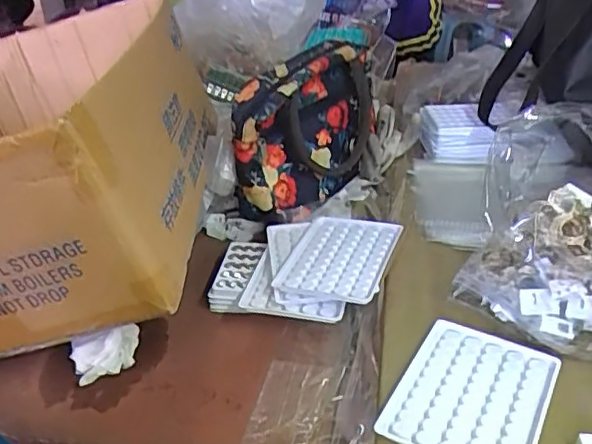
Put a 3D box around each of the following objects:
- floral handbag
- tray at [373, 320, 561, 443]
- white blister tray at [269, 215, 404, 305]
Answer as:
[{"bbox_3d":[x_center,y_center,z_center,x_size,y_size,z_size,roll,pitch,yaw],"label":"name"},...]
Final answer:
[{"bbox_3d":[0.019,-0.115,0.694,0.084,0.140,0.238,15,34,28],"label":"floral handbag"},{"bbox_3d":[0.124,0.119,0.415,0.095,0.006,0.127,15,33,27],"label":"tray"},{"bbox_3d":[0.039,0.037,0.578,0.100,0.015,0.124,4,32,23],"label":"white blister tray"}]

